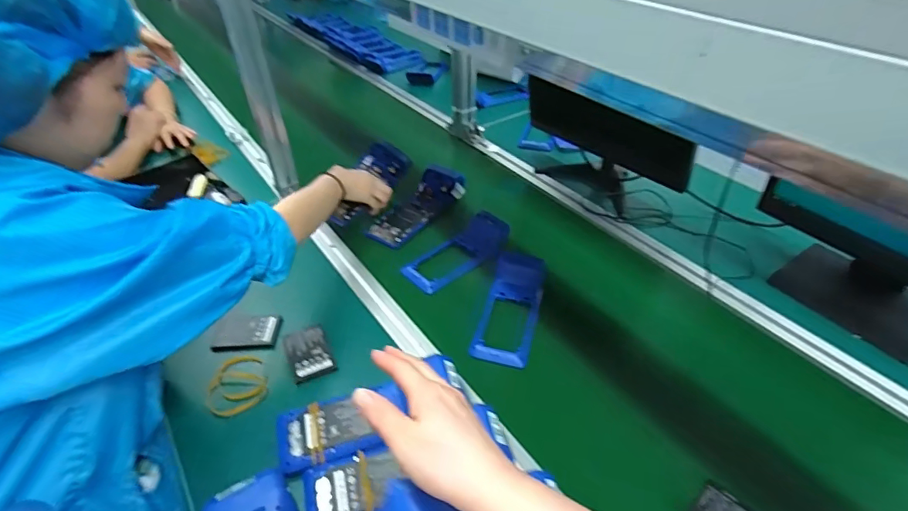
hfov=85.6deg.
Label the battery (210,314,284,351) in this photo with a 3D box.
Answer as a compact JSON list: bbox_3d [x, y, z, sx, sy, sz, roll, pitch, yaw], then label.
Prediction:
[{"bbox_3d":[-0.308,0.114,0.735,0.090,0.011,0.066,-2,41,0],"label":"battery"}]

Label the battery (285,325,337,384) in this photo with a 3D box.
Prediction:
[{"bbox_3d":[-0.206,0.138,0.699,0.057,0.012,0.087,-19,44,-18],"label":"battery"}]

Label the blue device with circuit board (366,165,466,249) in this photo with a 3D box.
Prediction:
[{"bbox_3d":[-0.073,-0.100,0.932,0.082,0.058,0.218,28,49,30],"label":"blue device with circuit board"}]

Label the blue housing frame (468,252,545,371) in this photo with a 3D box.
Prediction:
[{"bbox_3d":[0.089,0.074,0.748,0.082,0.033,0.204,10,43,14],"label":"blue housing frame"}]

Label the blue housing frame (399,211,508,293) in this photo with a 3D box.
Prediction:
[{"bbox_3d":[0.011,-0.007,0.833,0.192,0.048,0.103,-28,47,-26],"label":"blue housing frame"}]

